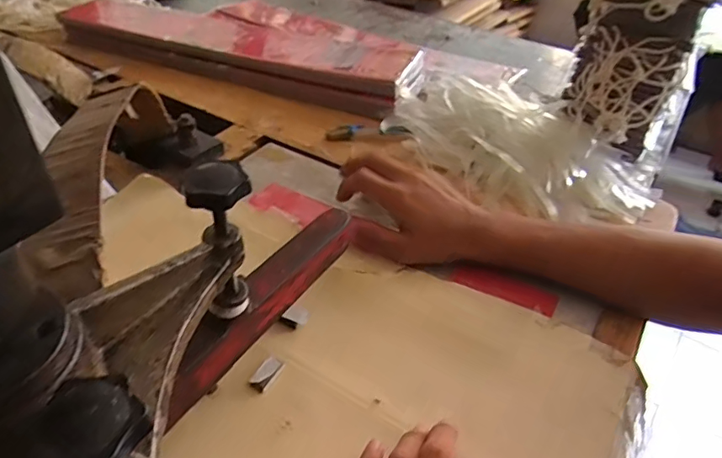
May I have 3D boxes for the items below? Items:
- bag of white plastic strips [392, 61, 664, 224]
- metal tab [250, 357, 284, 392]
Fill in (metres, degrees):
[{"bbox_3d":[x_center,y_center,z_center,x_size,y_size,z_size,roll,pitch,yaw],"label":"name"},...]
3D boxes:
[{"bbox_3d":[0.166,-0.102,0.586,0.307,0.061,0.155,24,45,24],"label":"bag of white plastic strips"},{"bbox_3d":[-0.067,0.103,0.377,0.015,0.004,0.026,22,44,22],"label":"metal tab"}]

